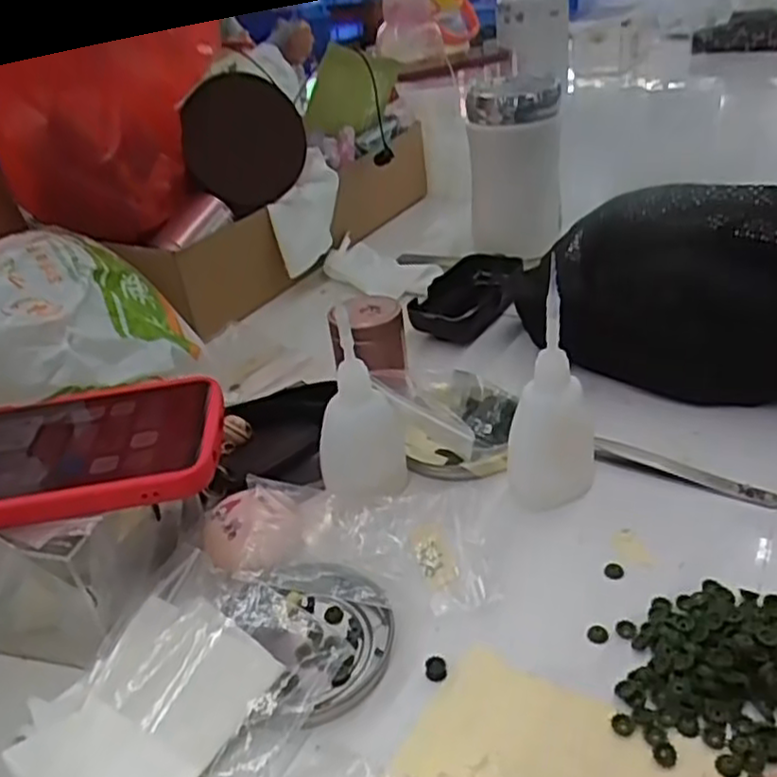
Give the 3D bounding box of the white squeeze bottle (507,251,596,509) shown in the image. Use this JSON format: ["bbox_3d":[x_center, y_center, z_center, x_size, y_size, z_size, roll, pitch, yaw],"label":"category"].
[{"bbox_3d":[0.081,-0.001,0.367,0.041,0.109,0.053,6,34,20],"label":"white squeeze bottle"}]

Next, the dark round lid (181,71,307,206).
[{"bbox_3d":[-0.121,-0.204,0.604,0.111,0.094,0.008,4,34,18],"label":"dark round lid"}]

